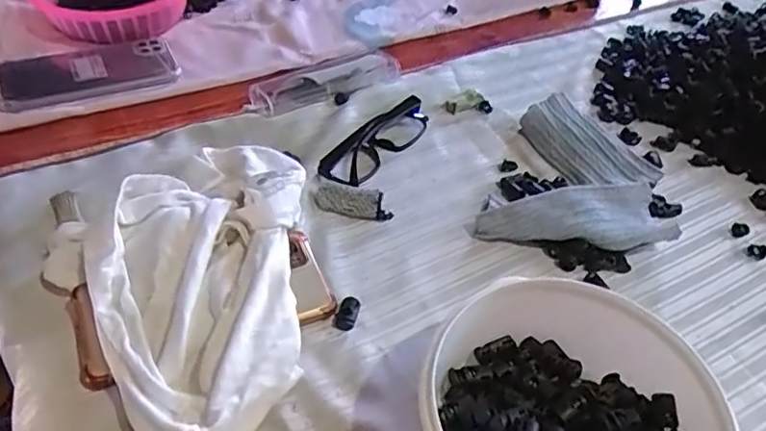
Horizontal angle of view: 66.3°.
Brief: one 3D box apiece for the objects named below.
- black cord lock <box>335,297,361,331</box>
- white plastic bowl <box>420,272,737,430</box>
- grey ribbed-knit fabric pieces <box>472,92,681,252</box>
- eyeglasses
[{"bbox_3d":[-0.025,0.071,0.423,0.014,0.010,0.024,12,45,7],"label":"black cord lock"},{"bbox_3d":[0.111,0.124,0.333,0.164,0.077,0.159,3,45,-3],"label":"white plastic bowl"},{"bbox_3d":[0.180,-0.030,0.524,0.146,0.033,0.176,19,46,14],"label":"grey ribbed-knit fabric pieces"},{"bbox_3d":[-0.004,-0.072,0.543,0.038,0.025,0.129,27,49,21],"label":"eyeglasses"}]

